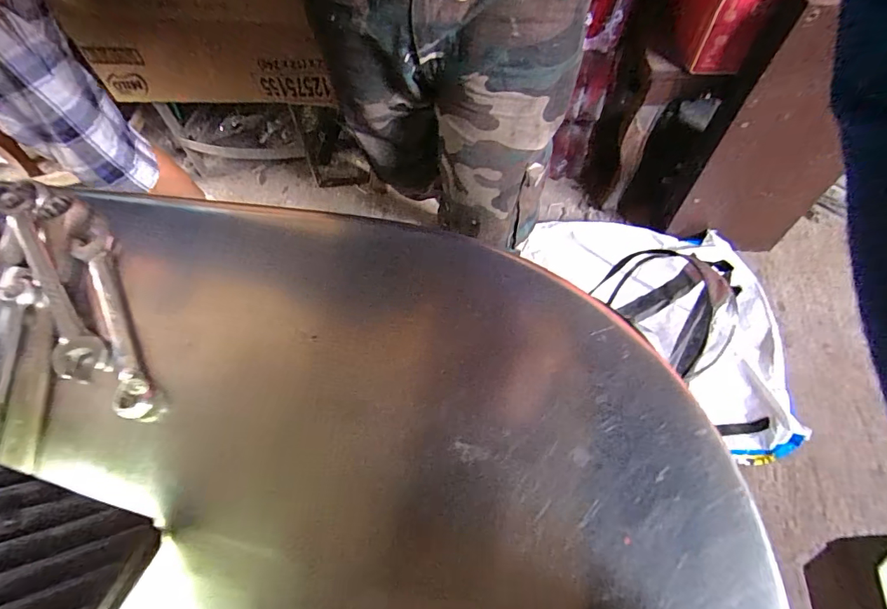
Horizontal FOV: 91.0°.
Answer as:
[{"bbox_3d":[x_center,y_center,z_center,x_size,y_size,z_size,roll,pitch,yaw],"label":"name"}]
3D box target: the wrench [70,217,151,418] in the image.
[{"bbox_3d":[-0.203,-0.001,0.268,0.023,0.016,0.159,-31,65,-13],"label":"wrench"}]

